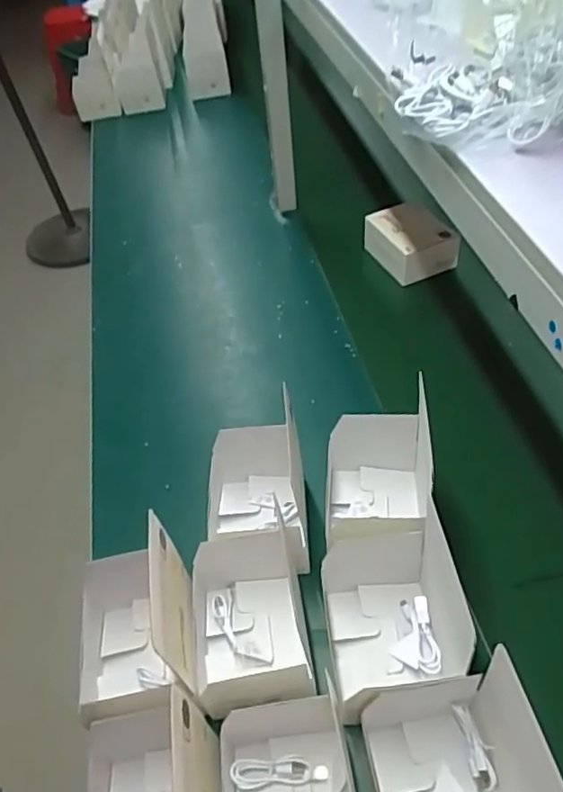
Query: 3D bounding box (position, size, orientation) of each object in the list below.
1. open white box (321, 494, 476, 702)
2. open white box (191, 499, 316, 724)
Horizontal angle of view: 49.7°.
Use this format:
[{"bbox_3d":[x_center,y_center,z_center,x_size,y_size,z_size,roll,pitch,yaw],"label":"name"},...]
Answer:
[{"bbox_3d":[0.126,0.223,0.657,0.148,0.134,0.126,-6,48,1],"label":"open white box"},{"bbox_3d":[-0.035,0.249,0.658,0.123,0.113,0.164,-9,48,-2],"label":"open white box"}]

